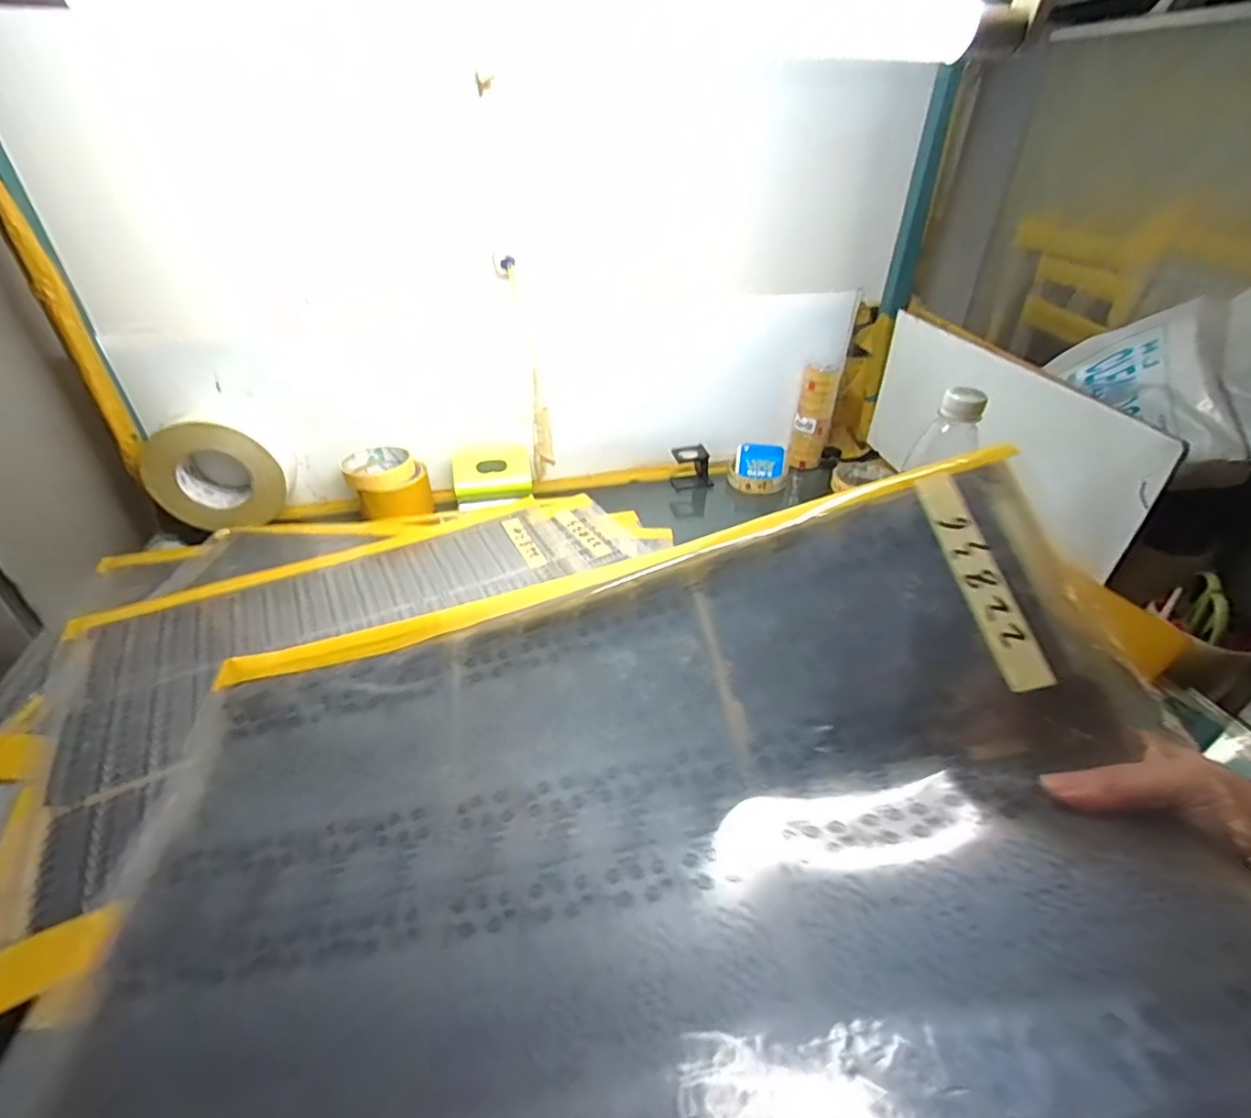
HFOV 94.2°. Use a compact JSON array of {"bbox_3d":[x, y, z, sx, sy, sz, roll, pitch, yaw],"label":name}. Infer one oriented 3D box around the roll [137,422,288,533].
[{"bbox_3d":[-0.484,-0.099,0.693,0.135,0.123,0.052,-4,34,-2],"label":"roll"}]

